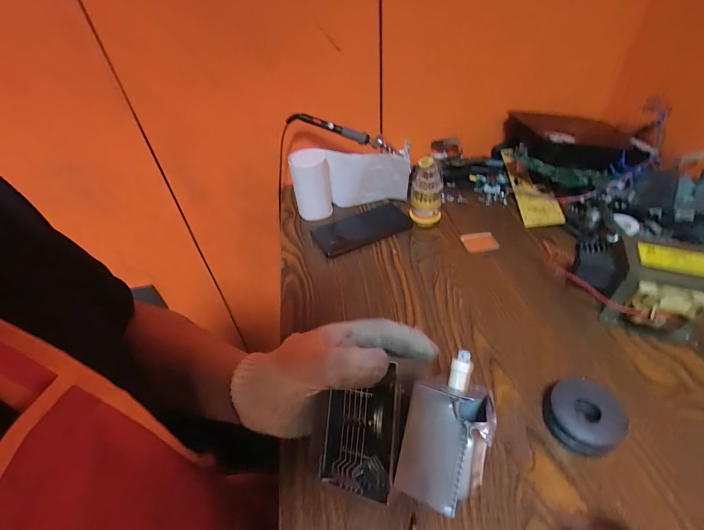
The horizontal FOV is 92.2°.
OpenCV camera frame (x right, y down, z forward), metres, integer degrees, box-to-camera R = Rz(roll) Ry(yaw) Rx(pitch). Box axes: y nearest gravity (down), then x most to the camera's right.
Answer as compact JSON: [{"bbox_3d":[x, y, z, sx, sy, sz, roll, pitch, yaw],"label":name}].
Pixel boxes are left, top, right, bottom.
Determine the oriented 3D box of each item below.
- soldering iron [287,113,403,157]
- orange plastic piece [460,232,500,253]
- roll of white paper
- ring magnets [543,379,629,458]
[{"bbox_3d":[-0.012,-0.237,0.612,0.212,0.027,0.019,18,46,-3],"label":"soldering iron"},{"bbox_3d":[0.196,-0.037,0.522,0.054,0.008,0.041,-12,44,-5],"label":"orange plastic piece"},{"bbox_3d":[-0.002,-0.151,0.607,0.201,0.107,0.071,-3,44,5],"label":"roll of white paper"},{"bbox_3d":[0.218,0.144,0.322,0.062,0.029,0.060,-4,43,4],"label":"ring magnets"}]

